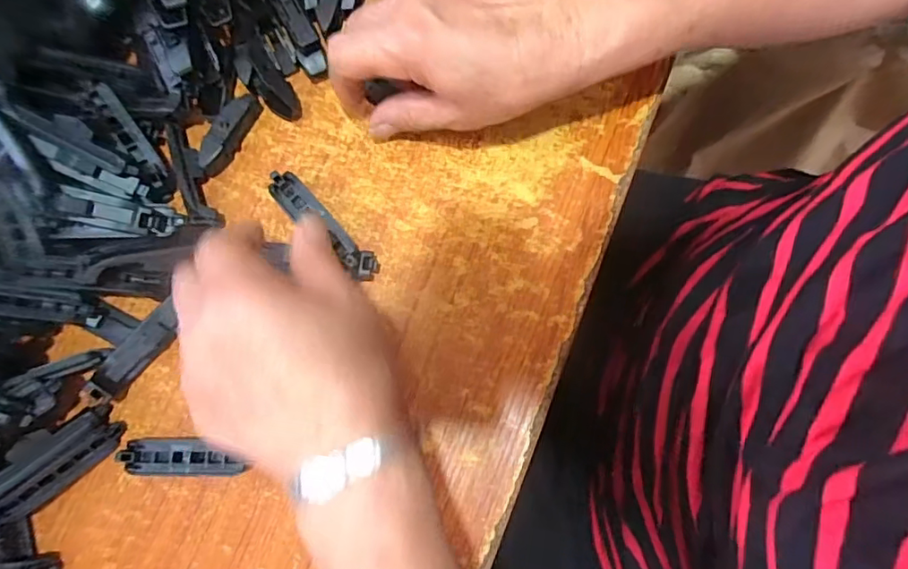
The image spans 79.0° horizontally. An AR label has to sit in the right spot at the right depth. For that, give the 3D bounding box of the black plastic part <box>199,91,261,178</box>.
[{"bbox_3d":[-0.134,-0.091,0.329,0.014,0.016,0.055,29,81,5],"label":"black plastic part"}]

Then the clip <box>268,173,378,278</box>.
[{"bbox_3d":[-0.076,-0.034,0.319,0.083,0.017,0.018,44,82,7],"label":"clip"}]

